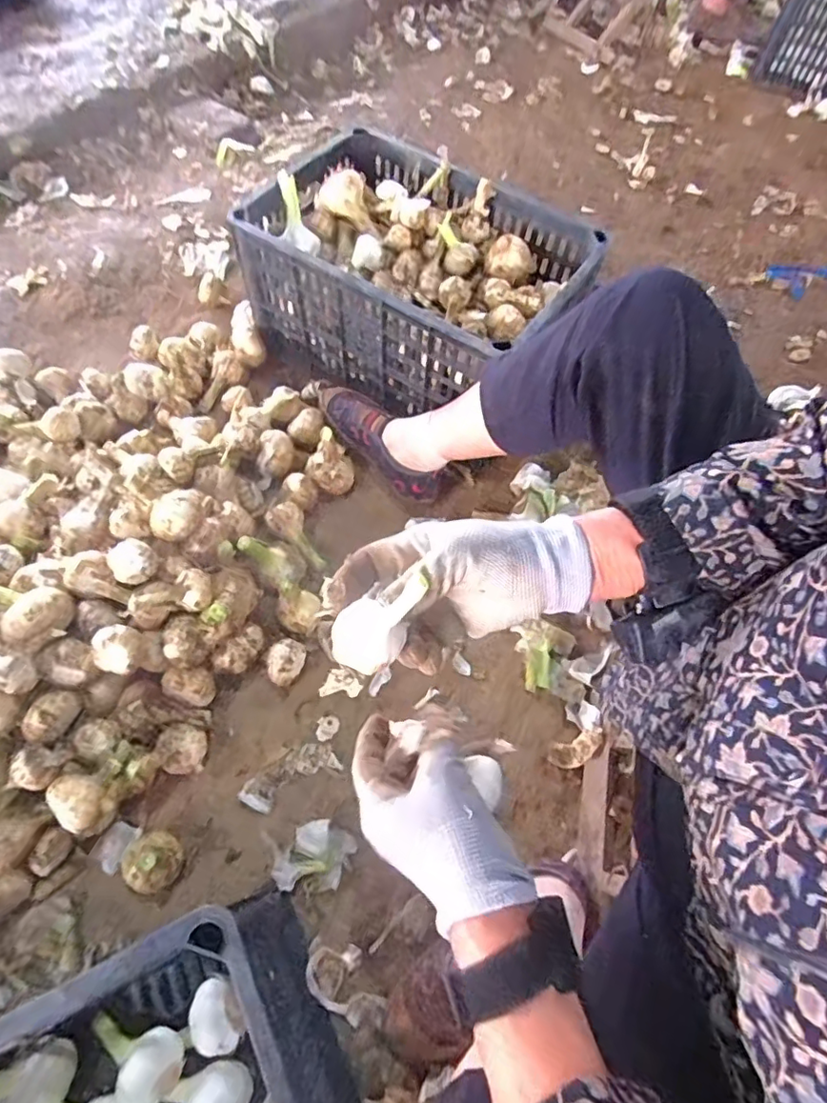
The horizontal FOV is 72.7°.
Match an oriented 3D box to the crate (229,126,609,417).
[{"bbox_3d":[-0.005,-0.381,0.819,0.448,0.198,0.300,31,65,14],"label":"crate"}]

